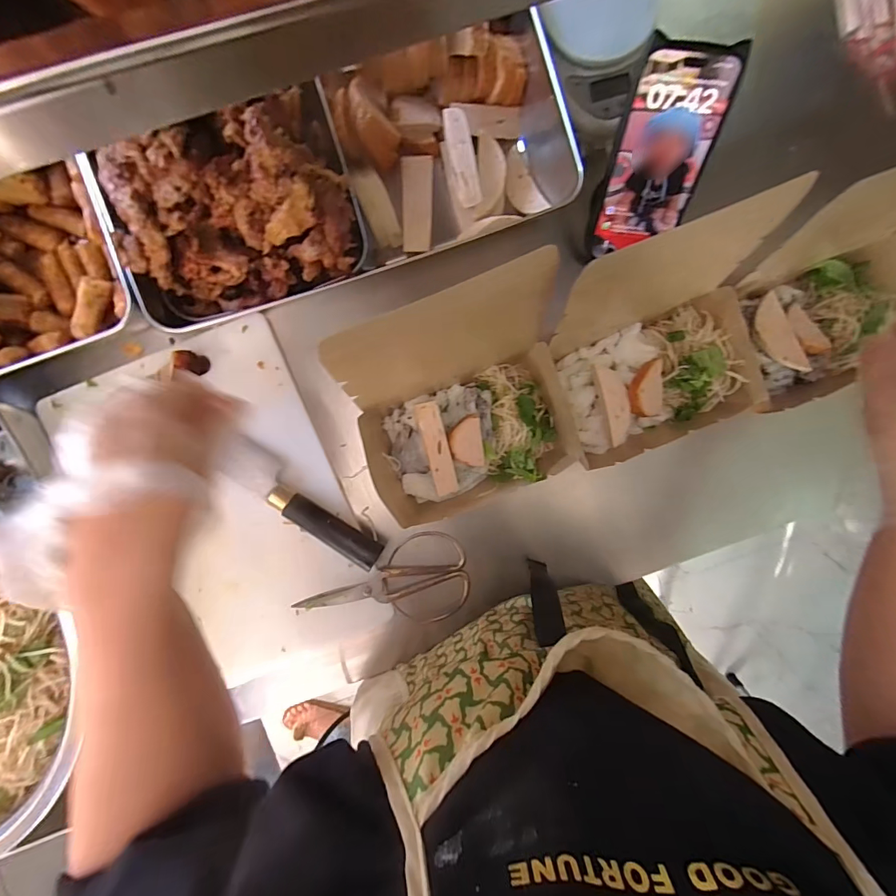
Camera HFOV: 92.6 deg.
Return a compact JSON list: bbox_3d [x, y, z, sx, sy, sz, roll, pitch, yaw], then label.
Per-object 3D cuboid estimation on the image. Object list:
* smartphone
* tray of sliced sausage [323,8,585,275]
[{"bbox_3d":[0.189,-0.255,0.381,0.082,0.012,0.157,6,134,1],"label":"smartphone"},{"bbox_3d":[0.002,-0.293,0.416,0.206,0.070,0.170,-16,94,-2],"label":"tray of sliced sausage"}]

